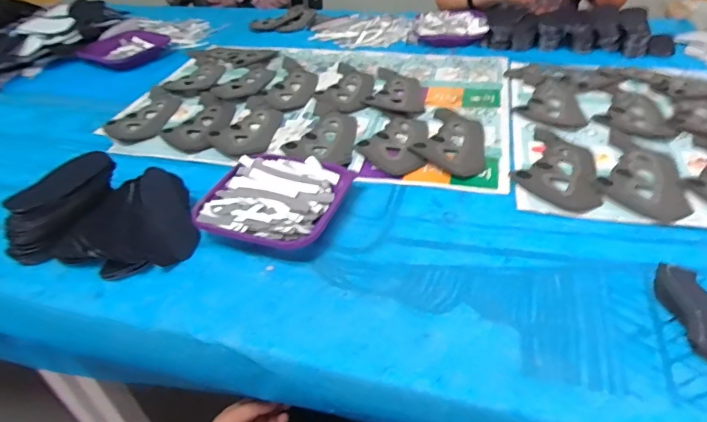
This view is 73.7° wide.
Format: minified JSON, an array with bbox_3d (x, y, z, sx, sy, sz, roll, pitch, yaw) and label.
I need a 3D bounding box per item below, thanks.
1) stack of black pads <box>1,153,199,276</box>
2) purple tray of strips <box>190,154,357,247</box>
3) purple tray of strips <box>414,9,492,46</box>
[{"bbox_3d":[-0.304,0.005,0.609,0.197,0.088,0.162,9,41,15],"label":"stack of black pads"},{"bbox_3d":[-0.107,-0.018,0.668,0.179,0.044,0.180,11,42,18],"label":"purple tray of strips"},{"bbox_3d":[0.246,-0.472,1.220,0.179,0.054,0.150,0,39,5],"label":"purple tray of strips"}]

